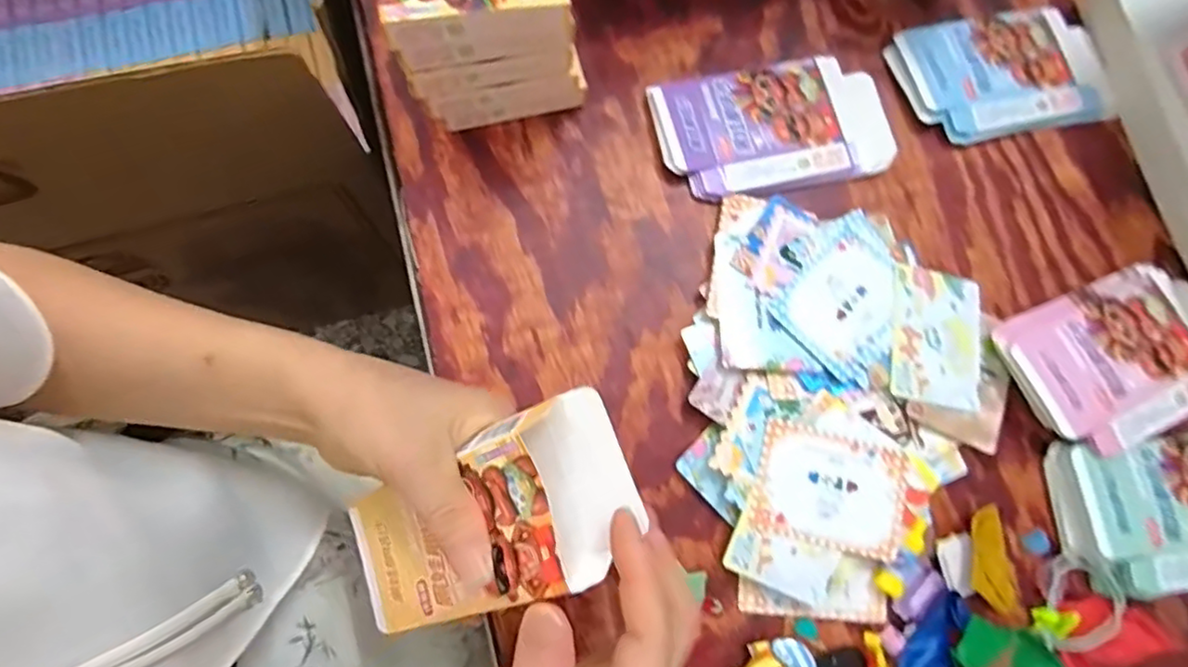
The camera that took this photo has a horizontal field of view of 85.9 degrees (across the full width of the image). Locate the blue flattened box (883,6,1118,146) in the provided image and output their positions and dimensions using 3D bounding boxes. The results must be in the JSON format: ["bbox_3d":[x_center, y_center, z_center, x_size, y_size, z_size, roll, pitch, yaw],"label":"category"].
[{"bbox_3d":[0.286,-0.182,0.445,0.148,0.016,0.089,-12,80,-6],"label":"blue flattened box"}]

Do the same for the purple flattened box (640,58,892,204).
[{"bbox_3d":[0.118,-0.137,0.421,0.151,0.011,0.086,-12,80,-6],"label":"purple flattened box"}]

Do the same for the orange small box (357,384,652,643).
[{"bbox_3d":[-0.046,0.083,0.277,0.154,0.024,0.070,-33,79,26],"label":"orange small box"}]

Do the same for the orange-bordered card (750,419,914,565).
[{"bbox_3d":[0.138,0.091,0.370,0.089,0.004,0.064,15,78,-2],"label":"orange-bordered card"}]

